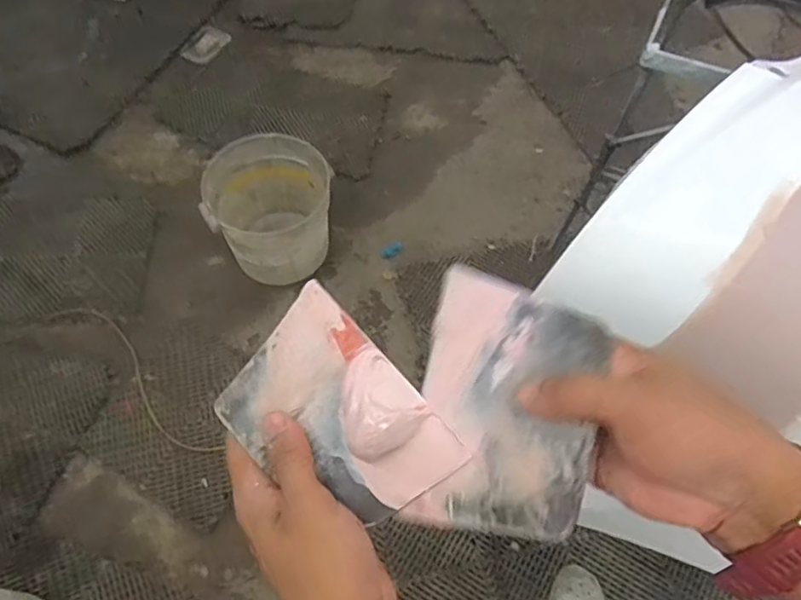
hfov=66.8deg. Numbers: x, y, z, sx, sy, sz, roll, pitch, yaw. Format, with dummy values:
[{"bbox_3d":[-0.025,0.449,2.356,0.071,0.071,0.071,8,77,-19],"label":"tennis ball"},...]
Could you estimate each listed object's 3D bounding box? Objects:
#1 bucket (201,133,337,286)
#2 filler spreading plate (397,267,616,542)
[{"bbox_3d":[-0.348,-0.235,1.653,0.309,0.308,0.318,1,62,-2],"label":"bucket"},{"bbox_3d":[0.058,0.059,0.336,0.096,0.006,0.139,10,84,26],"label":"filler spreading plate"}]

